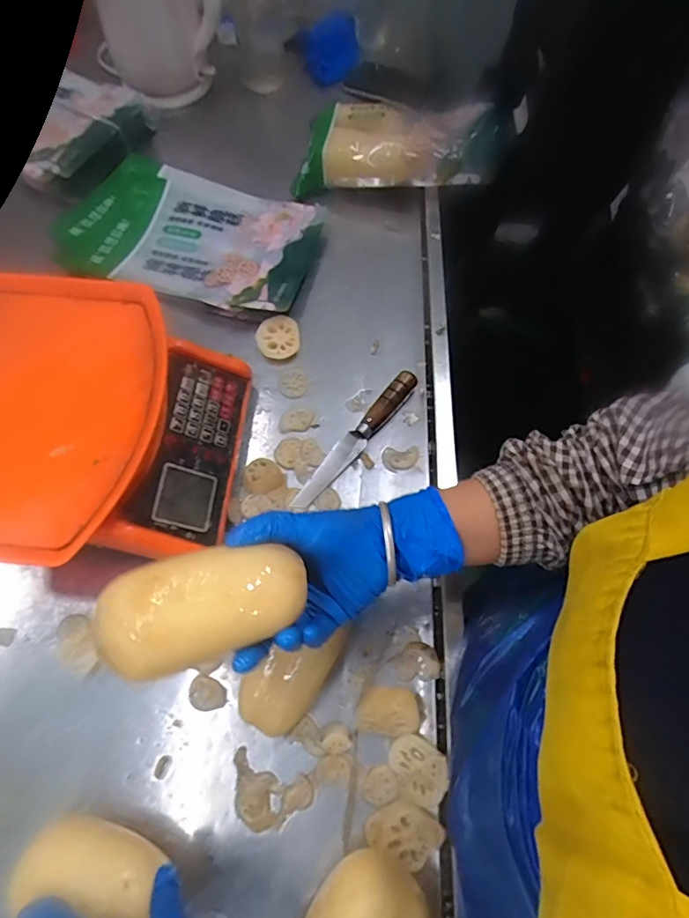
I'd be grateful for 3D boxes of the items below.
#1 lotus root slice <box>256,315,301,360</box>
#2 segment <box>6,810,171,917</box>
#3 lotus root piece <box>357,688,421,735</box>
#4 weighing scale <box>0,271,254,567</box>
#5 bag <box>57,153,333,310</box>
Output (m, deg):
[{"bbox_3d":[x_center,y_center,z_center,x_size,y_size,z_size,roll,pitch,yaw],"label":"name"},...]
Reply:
[{"bbox_3d":[-0.082,-0.150,0.609,0.053,0.006,0.056,0,75,-1],"label":"lotus root slice"},{"bbox_3d":[-0.189,0.308,0.367,0.099,0.053,0.048,8,66,1],"label":"segment"},{"bbox_3d":[0.038,0.223,0.434,0.053,0.036,0.036,1,66,-3],"label":"lotus root piece"},{"bbox_3d":[-0.255,-0.029,0.491,0.287,0.115,0.288,5,66,-1],"label":"weighing scale"},{"bbox_3d":[-0.211,-0.310,0.667,0.336,0.027,0.220,15,67,4],"label":"bag"}]

